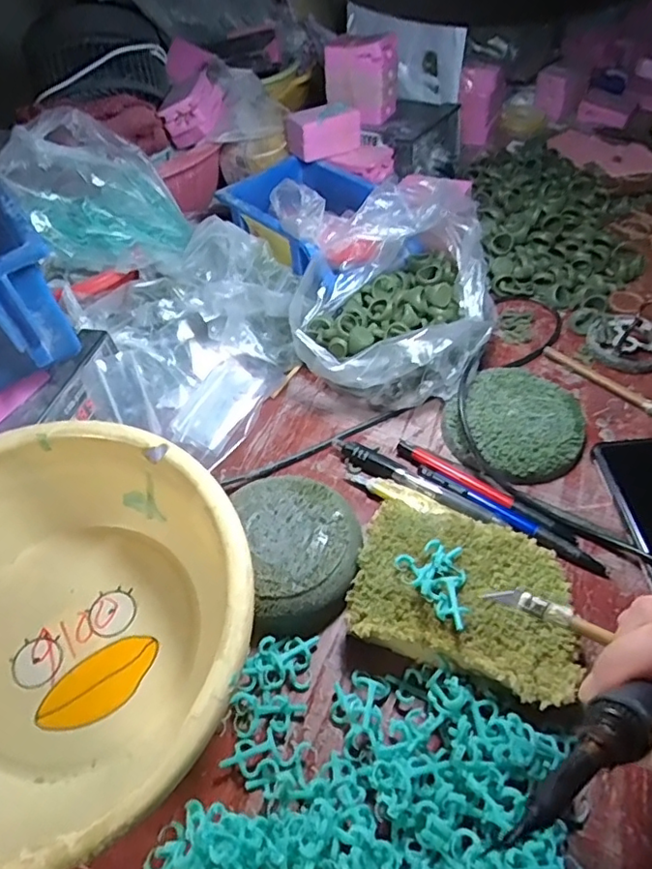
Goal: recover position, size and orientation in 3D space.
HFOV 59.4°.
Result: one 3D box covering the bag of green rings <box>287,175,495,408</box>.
[{"bbox_3d":[0.061,-0.125,0.498,0.168,0.097,0.196,4,51,6],"label":"bag of green rings"}]

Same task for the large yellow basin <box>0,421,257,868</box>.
[{"bbox_3d":[-0.153,0.111,0.321,0.221,0.087,0.217,-2,51,2],"label":"large yellow basin"}]

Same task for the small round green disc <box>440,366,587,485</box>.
[{"bbox_3d":[0.149,-0.010,0.451,0.102,0.023,0.099,-2,51,2],"label":"small round green disc"}]

